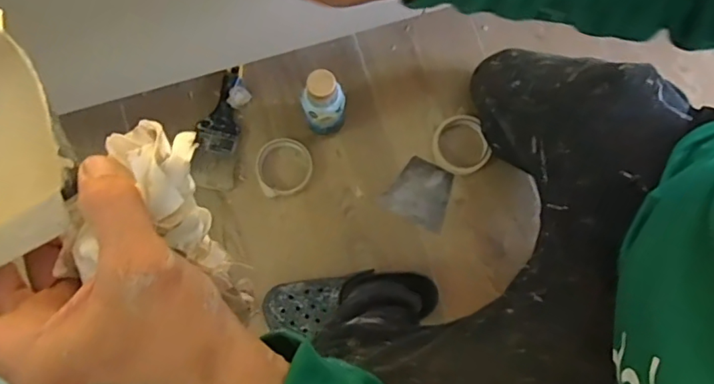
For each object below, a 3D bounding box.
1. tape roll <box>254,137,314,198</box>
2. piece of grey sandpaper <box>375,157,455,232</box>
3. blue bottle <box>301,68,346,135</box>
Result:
[{"bbox_3d":[-0.116,-0.042,0.838,0.092,0.016,0.090,0,81,-2],"label":"tape roll"},{"bbox_3d":[0.103,-0.001,0.862,0.103,0.007,0.103,25,81,2],"label":"piece of grey sandpaper"},{"bbox_3d":[-0.045,-0.127,0.785,0.061,0.168,0.059,6,80,-1],"label":"blue bottle"}]

